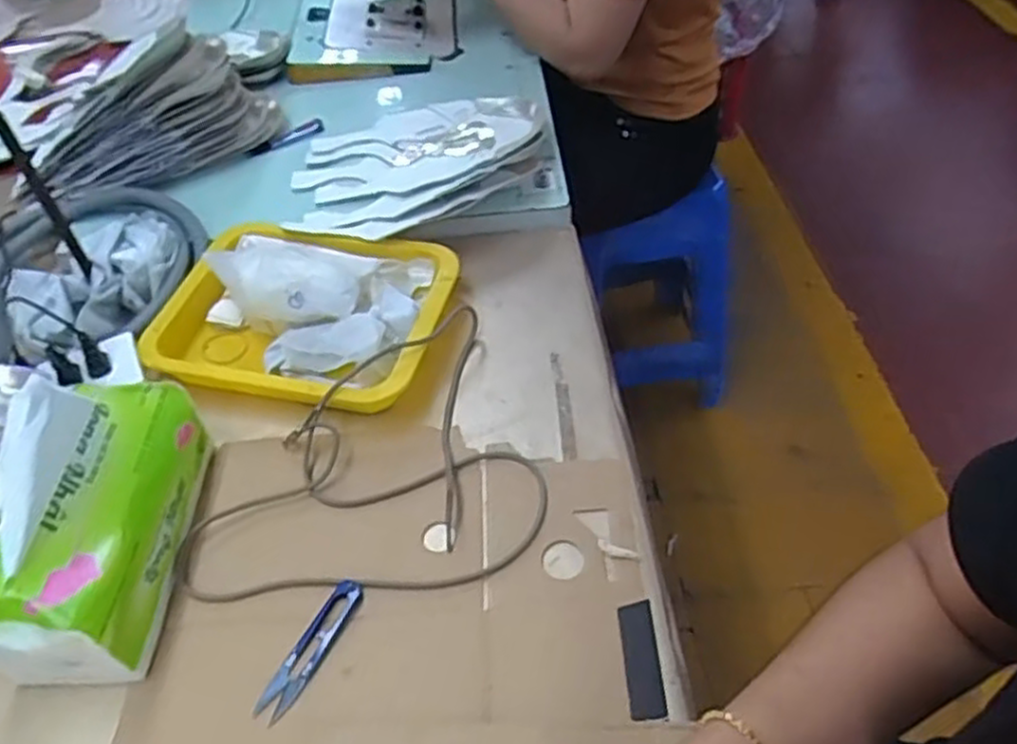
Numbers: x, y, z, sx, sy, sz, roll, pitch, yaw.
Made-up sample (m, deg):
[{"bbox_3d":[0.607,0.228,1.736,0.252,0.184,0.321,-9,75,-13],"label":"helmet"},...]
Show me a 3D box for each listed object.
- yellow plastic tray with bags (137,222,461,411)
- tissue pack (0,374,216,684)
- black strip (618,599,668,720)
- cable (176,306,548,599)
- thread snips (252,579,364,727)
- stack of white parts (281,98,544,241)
[{"bbox_3d":[-0.188,-0.062,0.691,0.252,0.075,0.189,7,50,10],"label":"yellow plastic tray with bags"},{"bbox_3d":[-0.287,0.084,0.511,0.088,0.161,0.200,0,49,4],"label":"tissue pack"},{"bbox_3d":[0.087,0.188,0.495,0.023,0.004,0.076,-3,49,1],"label":"black strip"},{"bbox_3d":[-0.111,0.048,0.611,0.273,0.041,0.262,-4,49,0],"label":"cable"},{"bbox_3d":[-0.133,0.185,0.510,0.022,0.005,0.100,19,53,19],"label":"thread snips"},{"bbox_3d":[-0.097,-0.236,0.839,0.288,0.023,0.228,-24,52,-16],"label":"stack of white parts"}]

